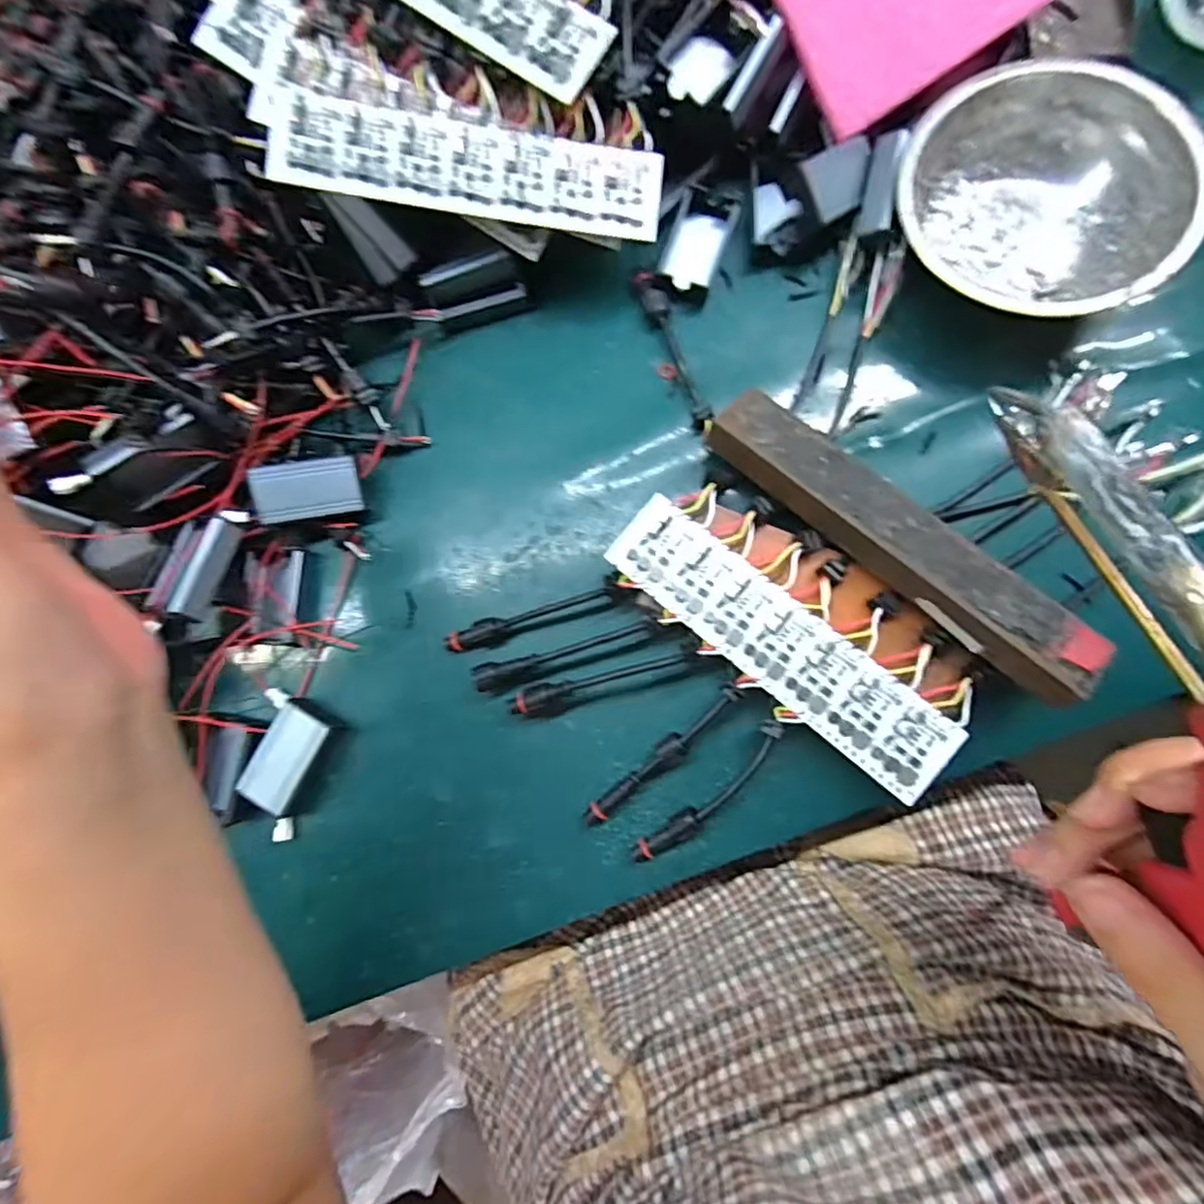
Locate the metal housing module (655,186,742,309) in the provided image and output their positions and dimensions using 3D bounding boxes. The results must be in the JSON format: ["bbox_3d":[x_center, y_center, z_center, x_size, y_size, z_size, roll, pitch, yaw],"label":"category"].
[{"bbox_3d":[0.050,-0.188,0.316,0.028,0.010,0.061,20,85,8],"label":"metal housing module"}]

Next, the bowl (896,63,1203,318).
[{"bbox_3d":[0.205,-0.189,0.283,0.127,0.036,0.116,36,88,9],"label":"bowl"}]

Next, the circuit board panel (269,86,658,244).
[{"bbox_3d":[-0.061,-0.202,0.277,0.176,0.005,0.039,5,94,-6],"label":"circuit board panel"}]

